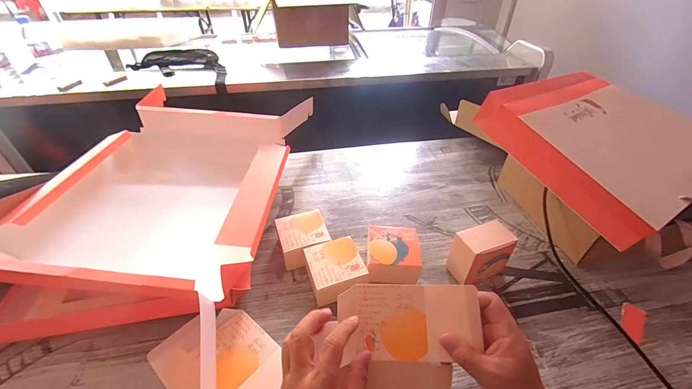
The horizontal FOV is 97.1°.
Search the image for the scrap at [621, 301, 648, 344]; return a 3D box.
[{"bbox_3d":[0.446,0.197,0.476,0.031,0.005,0.065,37,55,28],"label":"scrap"}]

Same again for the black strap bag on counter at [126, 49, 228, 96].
[{"bbox_3d":[-0.587,-0.480,1.139,0.469,0.070,0.199,17,43,18],"label":"black strap bag on counter"}]

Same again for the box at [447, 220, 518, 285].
[{"bbox_3d":[0.228,0.103,0.523,0.087,0.093,0.056,-15,43,-18],"label":"box"}]

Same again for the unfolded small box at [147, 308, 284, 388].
[{"bbox_3d":[-0.160,0.229,0.405,0.184,0.037,0.122,29,48,29],"label":"unfolded small box"}]

